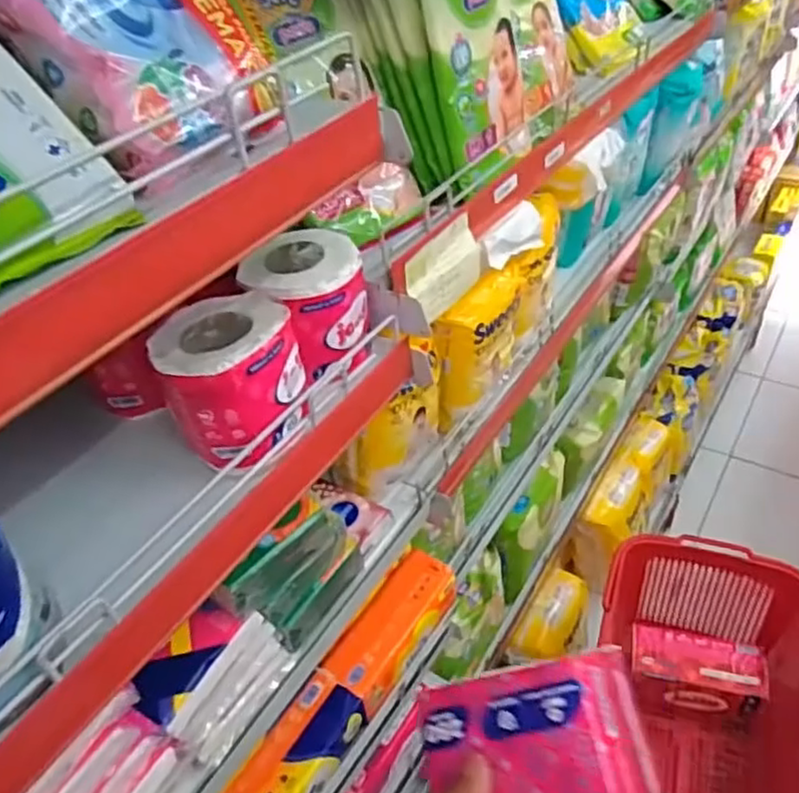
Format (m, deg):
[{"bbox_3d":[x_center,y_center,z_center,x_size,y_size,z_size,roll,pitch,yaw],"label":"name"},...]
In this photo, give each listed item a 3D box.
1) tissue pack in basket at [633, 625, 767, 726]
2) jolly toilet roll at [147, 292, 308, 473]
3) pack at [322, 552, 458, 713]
[{"bbox_3d":[0.458,0.431,1.041,0.183,0.107,0.103,5,42,14],"label":"tissue pack in basket"},{"bbox_3d":[-0.115,-0.012,0.465,0.082,0.082,0.087,-4,41,4],"label":"jolly toilet roll"},{"bbox_3d":[-0.007,0.249,0.729,0.068,0.043,0.175,19,48,27],"label":"pack"}]

